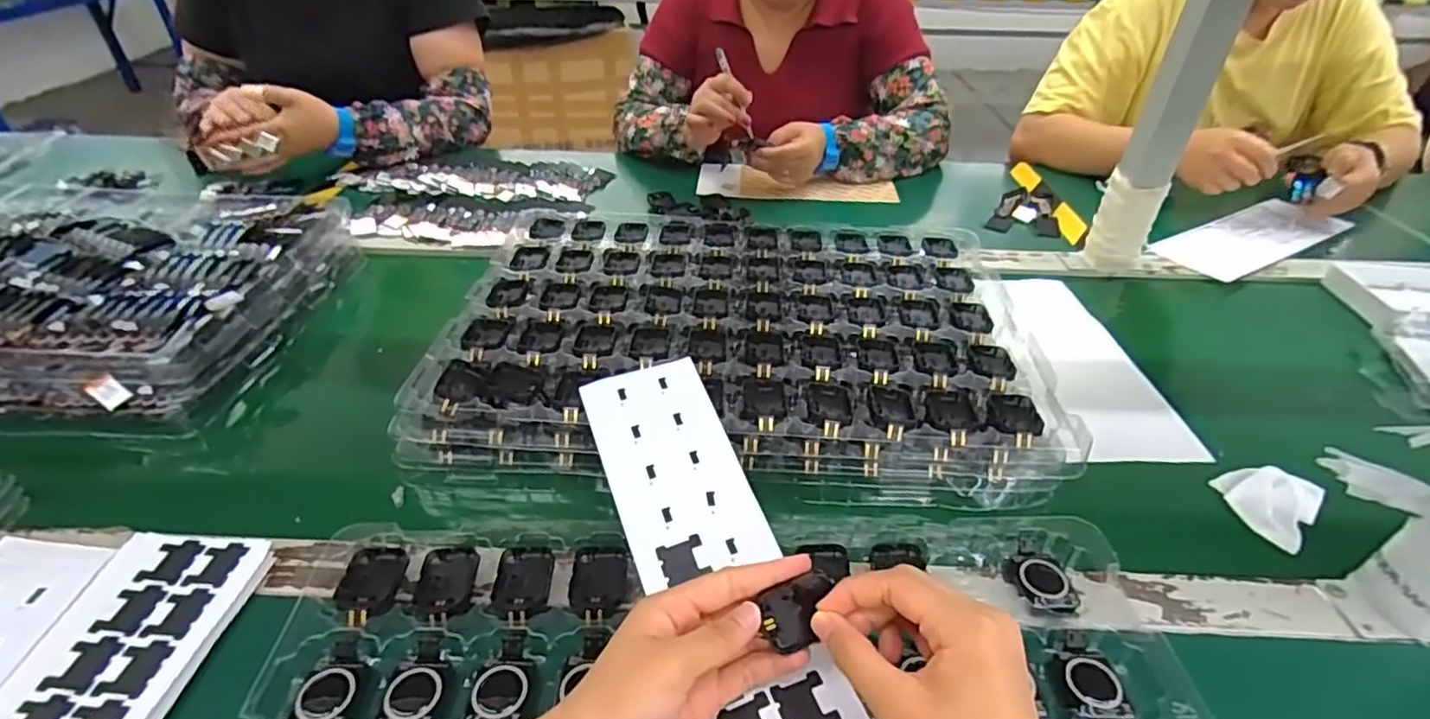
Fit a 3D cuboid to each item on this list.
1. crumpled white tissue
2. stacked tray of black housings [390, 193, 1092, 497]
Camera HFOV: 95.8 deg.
[{"bbox_3d":[0.410,0.102,0.480,0.075,0.010,0.059,-27,46,-31],"label":"crumpled white tissue"},{"bbox_3d":[0.023,-0.031,0.592,0.486,0.047,0.324,3,38,3],"label":"stacked tray of black housings"}]

